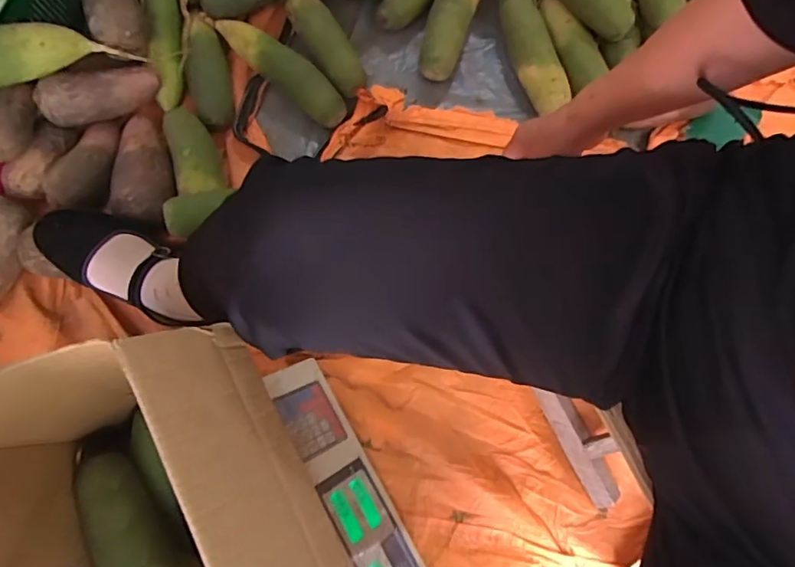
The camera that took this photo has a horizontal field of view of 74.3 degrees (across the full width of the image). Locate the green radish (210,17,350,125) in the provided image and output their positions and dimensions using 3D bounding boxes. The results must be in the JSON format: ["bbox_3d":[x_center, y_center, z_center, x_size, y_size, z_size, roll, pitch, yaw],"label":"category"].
[{"bbox_3d":[-0.158,-0.299,0.719,0.214,0.059,0.057,37,81,-8],"label":"green radish"}]

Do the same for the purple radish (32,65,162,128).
[{"bbox_3d":[-0.380,-0.244,0.669,0.143,0.054,0.051,-22,80,-19],"label":"purple radish"}]

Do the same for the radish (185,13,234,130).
[{"bbox_3d":[-0.257,-0.288,0.709,0.047,0.048,0.149,-11,80,-3],"label":"radish"}]

